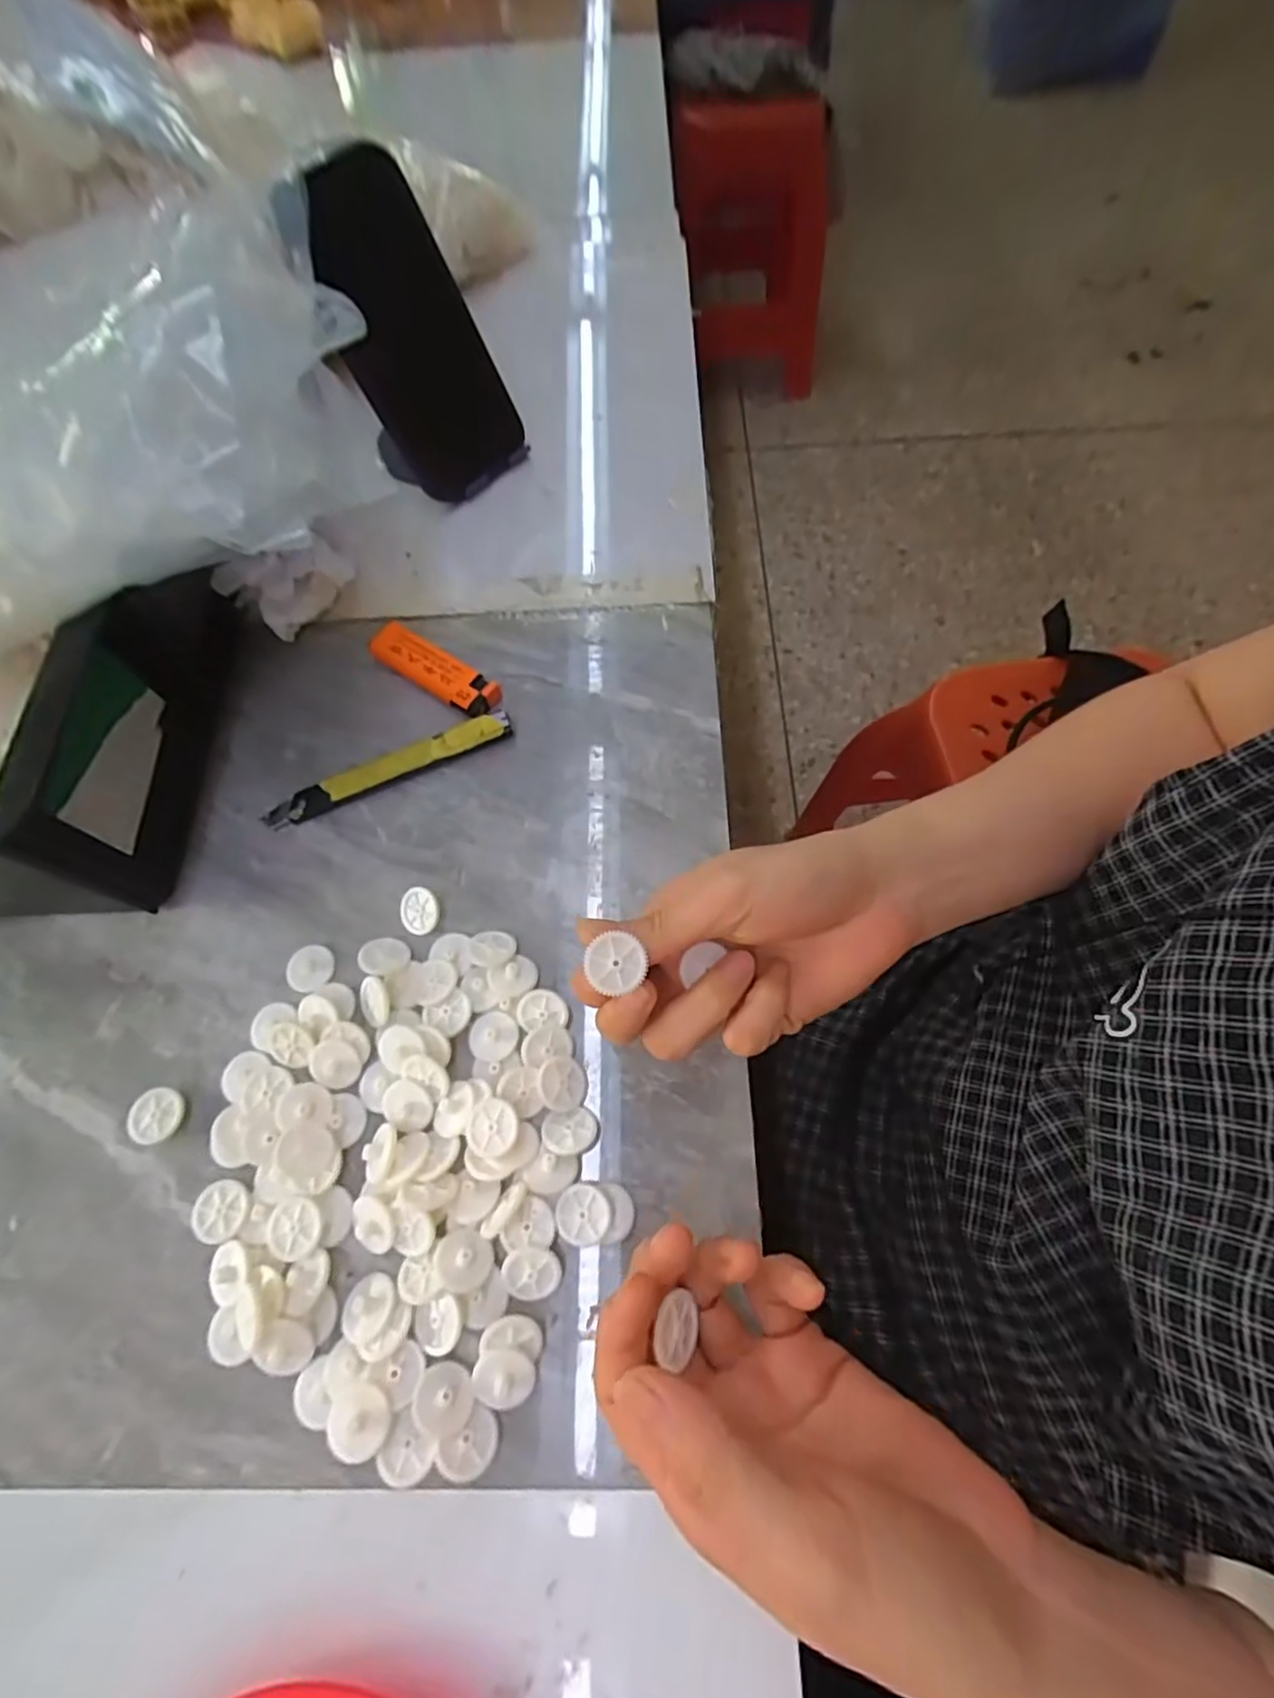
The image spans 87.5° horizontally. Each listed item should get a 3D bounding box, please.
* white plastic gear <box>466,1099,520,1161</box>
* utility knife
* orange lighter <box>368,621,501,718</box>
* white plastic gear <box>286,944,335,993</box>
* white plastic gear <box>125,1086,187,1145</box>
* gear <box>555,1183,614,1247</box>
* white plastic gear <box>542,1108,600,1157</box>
[{"bbox_3d":[-0.058,0.113,0.269,0.020,0.007,0.021,-1,66,3],"label":"white plastic gear"},{"bbox_3d":[-0.130,-0.041,0.348,0.134,0.013,0.017,-22,67,-6],"label":"utility knife"},{"bbox_3d":[-0.113,-0.099,0.371,0.083,0.012,0.023,32,72,16],"label":"orange lighter"},{"bbox_3d":[-0.153,0.056,0.311,0.021,0.006,0.021,3,66,5],"label":"white plastic gear"},{"bbox_3d":[-0.204,0.114,0.285,0.024,0.009,0.022,10,67,8],"label":"white plastic gear"},{"bbox_3d":[-0.020,0.142,0.258,0.021,0.006,0.021,-1,66,3],"label":"gear"},{"bbox_3d":[-0.027,0.116,0.272,0.023,0.004,0.019,-1,41,-11],"label":"white plastic gear"}]

